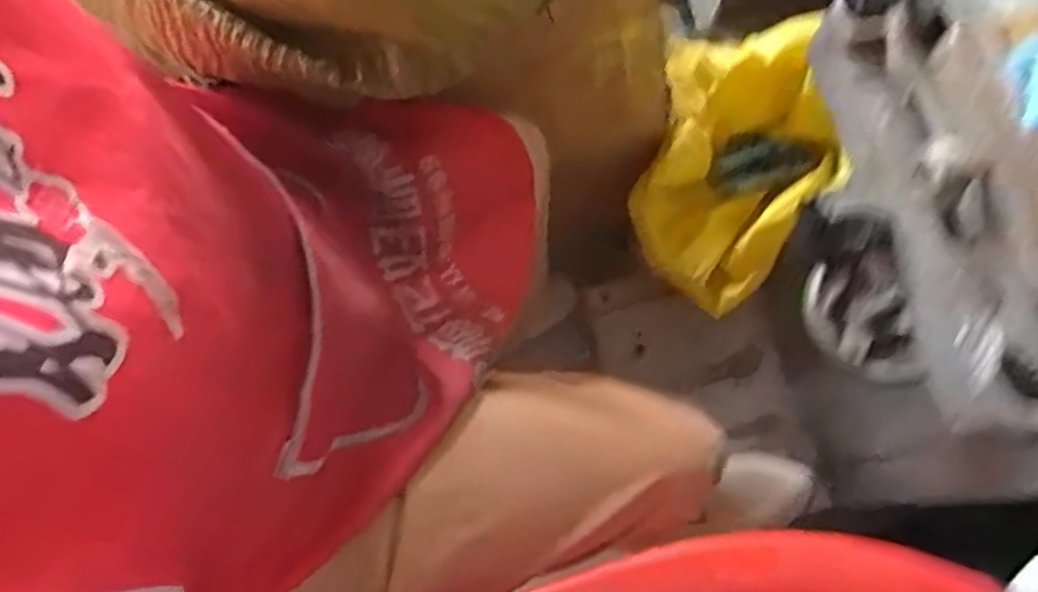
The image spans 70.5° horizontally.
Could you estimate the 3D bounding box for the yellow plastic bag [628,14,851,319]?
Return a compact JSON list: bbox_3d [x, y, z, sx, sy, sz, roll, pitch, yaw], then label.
[{"bbox_3d":[0.255,-0.159,0.904,0.207,0.181,0.312,20,72,5],"label":"yellow plastic bag"}]

